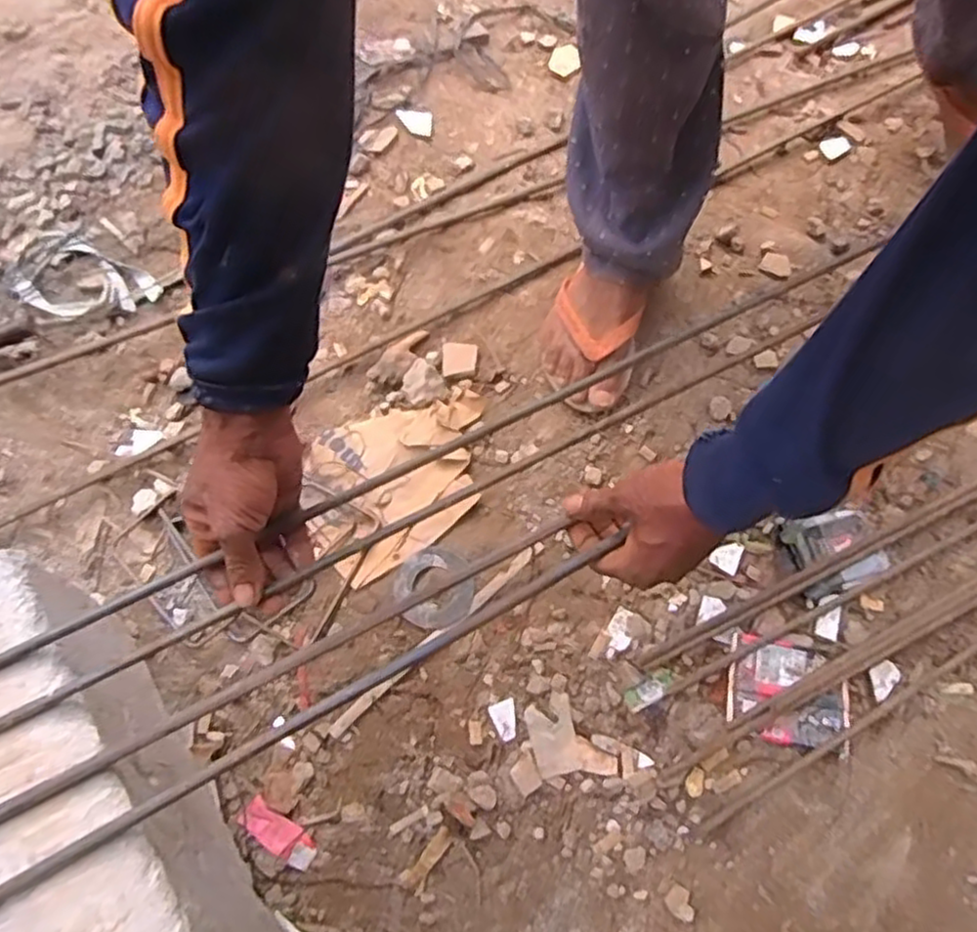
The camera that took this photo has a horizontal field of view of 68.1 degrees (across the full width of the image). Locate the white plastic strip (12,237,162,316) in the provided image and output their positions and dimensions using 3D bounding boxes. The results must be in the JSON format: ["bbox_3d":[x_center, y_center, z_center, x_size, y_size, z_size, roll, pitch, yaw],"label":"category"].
[{"bbox_3d":[-0.457,-0.204,0.809,0.167,0.006,0.091,25,69,9],"label":"white plastic strip"}]

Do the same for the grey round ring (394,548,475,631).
[{"bbox_3d":[-0.051,0.115,0.681,0.072,0.011,0.073,1,67,-1],"label":"grey round ring"}]

